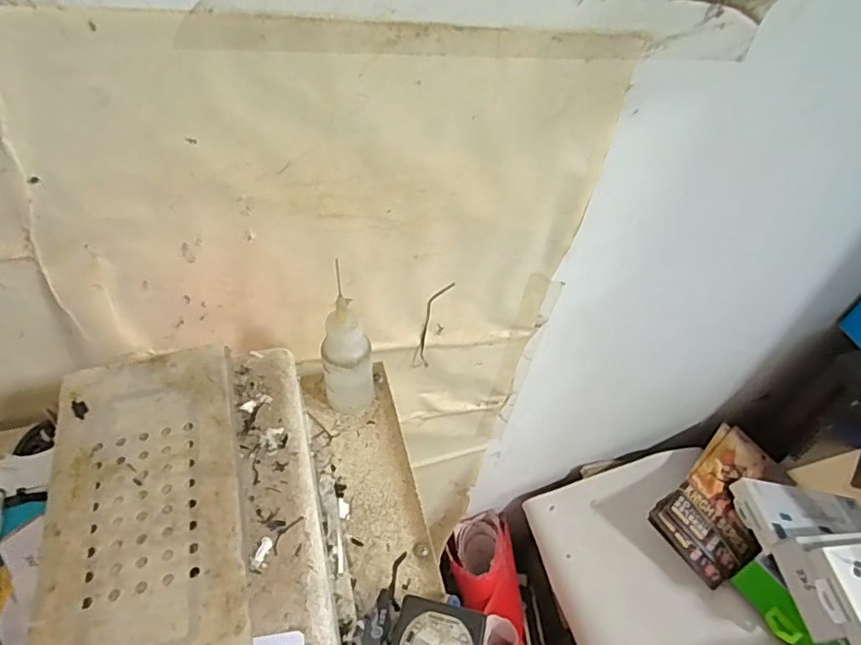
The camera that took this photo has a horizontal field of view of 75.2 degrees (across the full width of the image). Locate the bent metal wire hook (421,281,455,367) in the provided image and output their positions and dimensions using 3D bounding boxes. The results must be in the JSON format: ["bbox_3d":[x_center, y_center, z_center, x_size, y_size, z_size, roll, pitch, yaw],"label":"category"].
[{"bbox_3d":[0.004,0.005,0.541,0.028,0.109,0.007,-25,55,-26],"label":"bent metal wire hook"}]

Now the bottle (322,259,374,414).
[{"bbox_3d":[-0.057,0.023,0.385,0.033,0.126,0.026,-1,48,-7],"label":"bottle"}]

